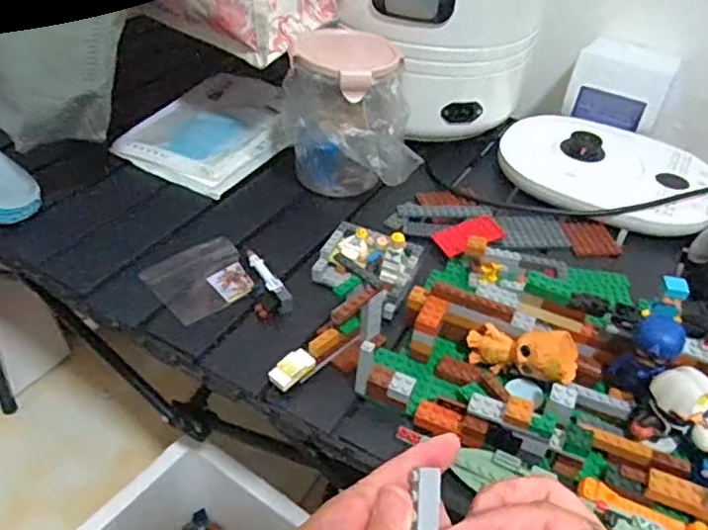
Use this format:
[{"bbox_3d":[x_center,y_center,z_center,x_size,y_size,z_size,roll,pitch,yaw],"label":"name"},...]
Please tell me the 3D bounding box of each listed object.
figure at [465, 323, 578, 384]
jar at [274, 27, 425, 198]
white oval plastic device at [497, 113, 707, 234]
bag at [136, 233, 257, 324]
[{"bbox_3d":[0.121,0.063,0.467,0.076,0.038,0.035,5,34,37],"label":"figure"},{"bbox_3d":[-0.005,-0.147,0.639,0.134,0.131,0.131,3,40,-3],"label":"jar"},{"bbox_3d":[0.283,-0.109,0.711,0.234,0.036,0.191,19,42,16],"label":"white oval plastic device"},{"bbox_3d":[-0.130,0.010,0.549,0.082,0.006,0.078,-27,49,-33],"label":"bag"}]

